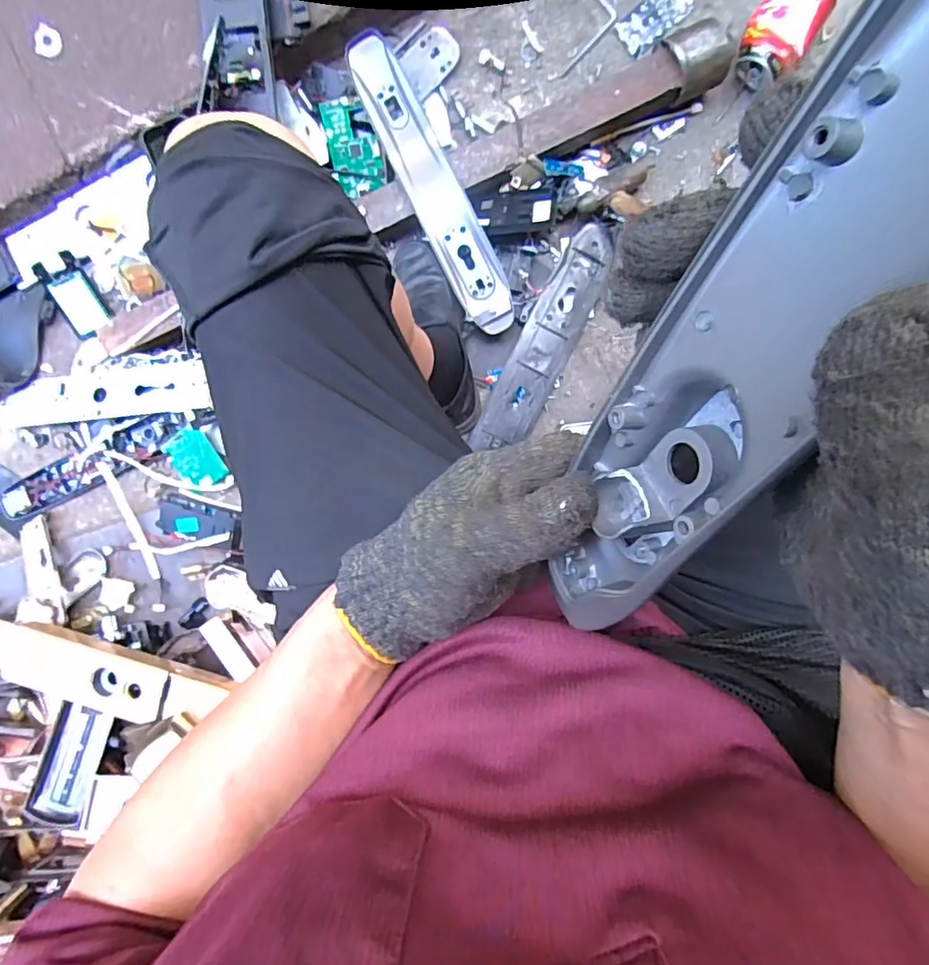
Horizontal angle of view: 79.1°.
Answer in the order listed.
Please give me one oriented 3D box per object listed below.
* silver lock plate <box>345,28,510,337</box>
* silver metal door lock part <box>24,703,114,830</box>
[{"bbox_3d":[-0.045,-0.398,0.753,0.070,0.027,0.422,-27,93,6],"label":"silver lock plate"},{"bbox_3d":[-0.526,0.373,0.748,0.073,0.018,0.147,10,78,3],"label":"silver metal door lock part"}]

